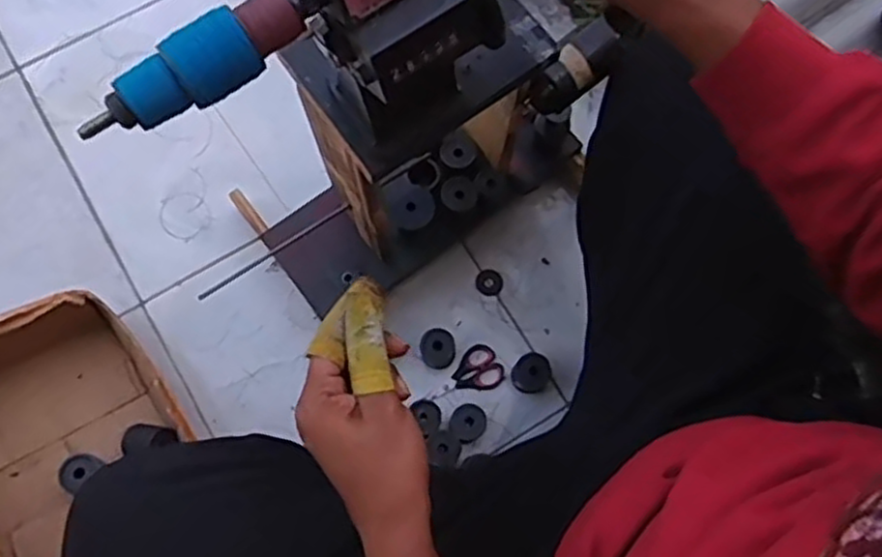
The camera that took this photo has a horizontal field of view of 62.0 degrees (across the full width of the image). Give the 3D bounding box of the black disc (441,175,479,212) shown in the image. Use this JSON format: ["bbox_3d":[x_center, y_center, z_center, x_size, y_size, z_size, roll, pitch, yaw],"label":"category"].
[{"bbox_3d":[0.022,-0.102,0.883,0.042,0.010,0.042,0,75,-1],"label":"black disc"}]

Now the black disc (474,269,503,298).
[{"bbox_3d":[0.064,0.005,0.979,0.036,0.004,0.037,0,76,-2],"label":"black disc"}]

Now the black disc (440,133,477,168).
[{"bbox_3d":[0.020,-0.155,0.896,0.042,0.006,0.043,1,88,-17],"label":"black disc"}]

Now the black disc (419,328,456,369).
[{"bbox_3d":[-0.004,0.088,0.925,0.045,0.045,0.044,0,76,-2],"label":"black disc"}]

